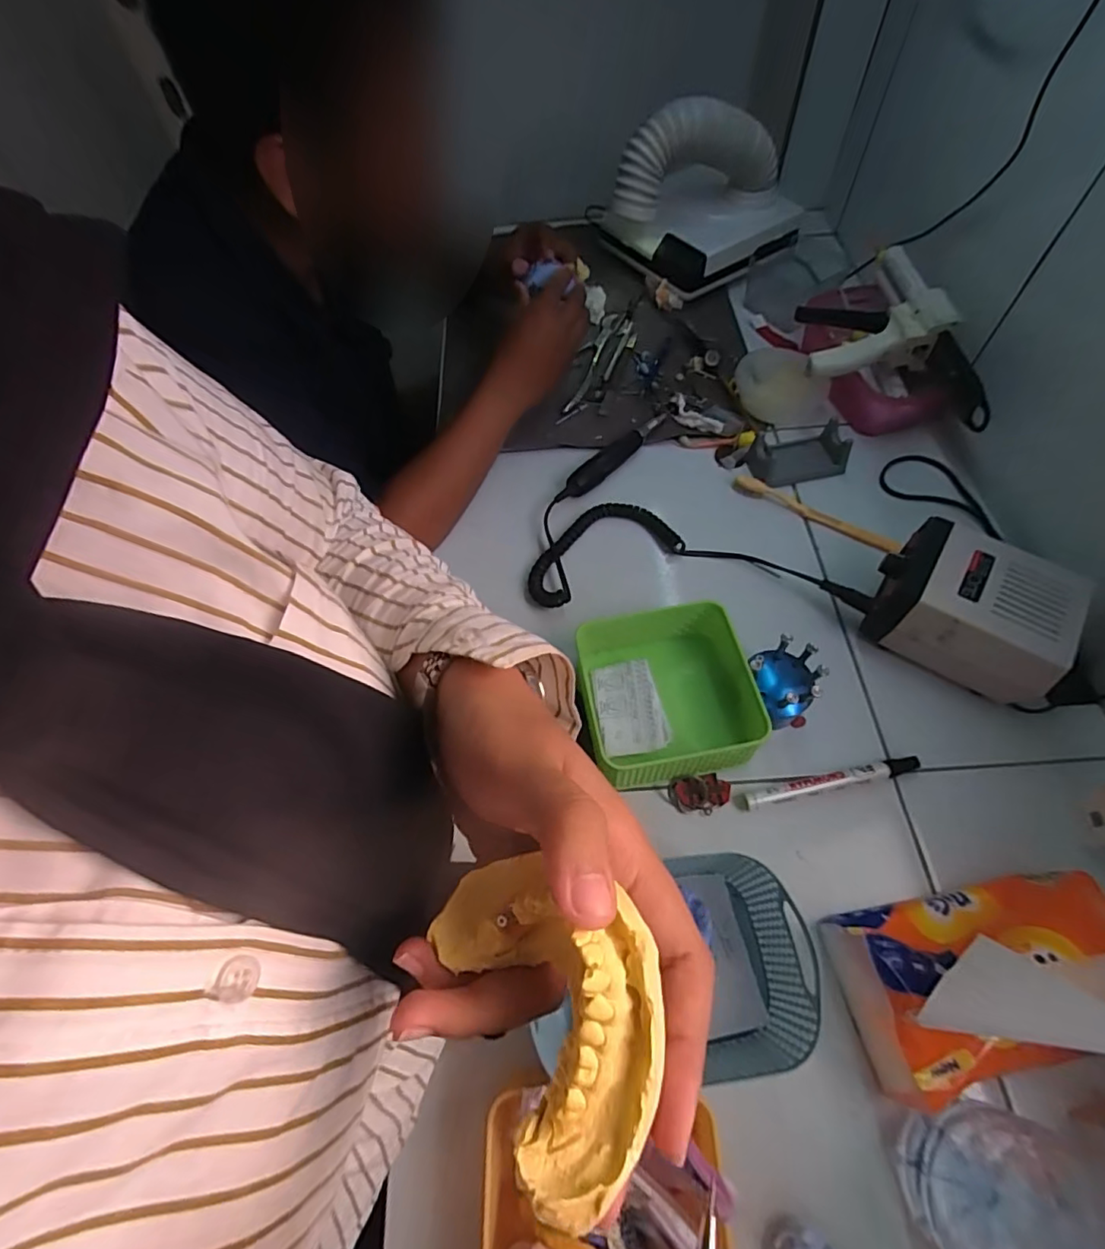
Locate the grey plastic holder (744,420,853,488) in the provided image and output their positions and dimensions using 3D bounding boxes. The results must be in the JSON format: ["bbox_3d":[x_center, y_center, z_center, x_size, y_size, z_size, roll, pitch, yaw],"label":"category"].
[{"bbox_3d":[0.269,-0.186,0.616,0.098,0.030,0.058,-15,60,-3],"label":"grey plastic holder"}]

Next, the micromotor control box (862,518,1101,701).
[{"bbox_3d":[0.355,-0.013,0.485,0.137,0.085,0.100,28,67,20],"label":"micromotor control box"}]

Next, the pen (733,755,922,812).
[{"bbox_3d":[0.224,0.128,0.455,0.149,0.016,0.013,-12,60,-1],"label":"pen"}]

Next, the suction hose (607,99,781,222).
[{"bbox_3d":[0.188,-0.606,0.735,0.226,0.137,0.097,-24,61,-8],"label":"suction hose"}]

